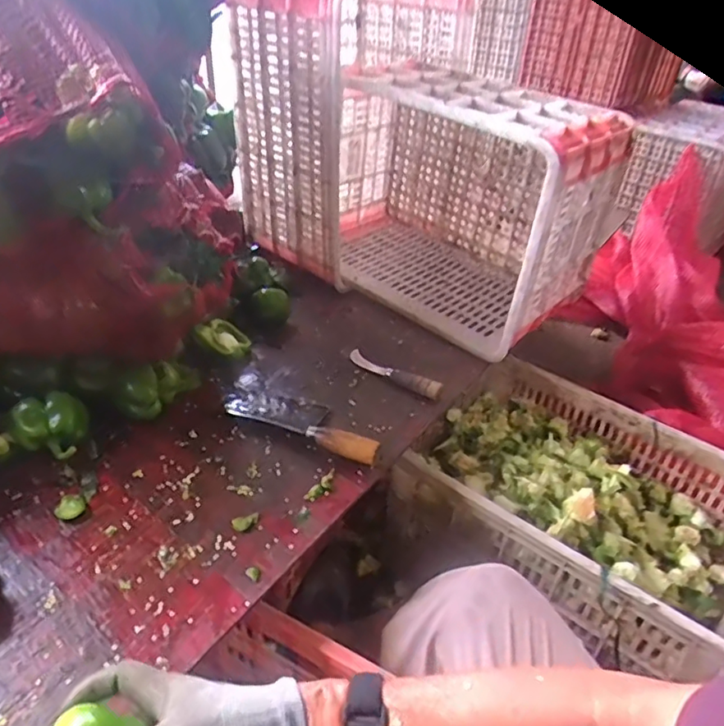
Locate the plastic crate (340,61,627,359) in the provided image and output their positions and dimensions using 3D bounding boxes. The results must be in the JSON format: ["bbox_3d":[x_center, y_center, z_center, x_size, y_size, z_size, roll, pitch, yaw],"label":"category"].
[{"bbox_3d":[0.147,-0.298,1.014,0.481,0.319,0.309,29,42,29],"label":"plastic crate"}]

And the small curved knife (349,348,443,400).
[{"bbox_3d":[0.046,0.012,0.873,0.157,0.018,0.032,25,40,25],"label":"small curved knife"}]

